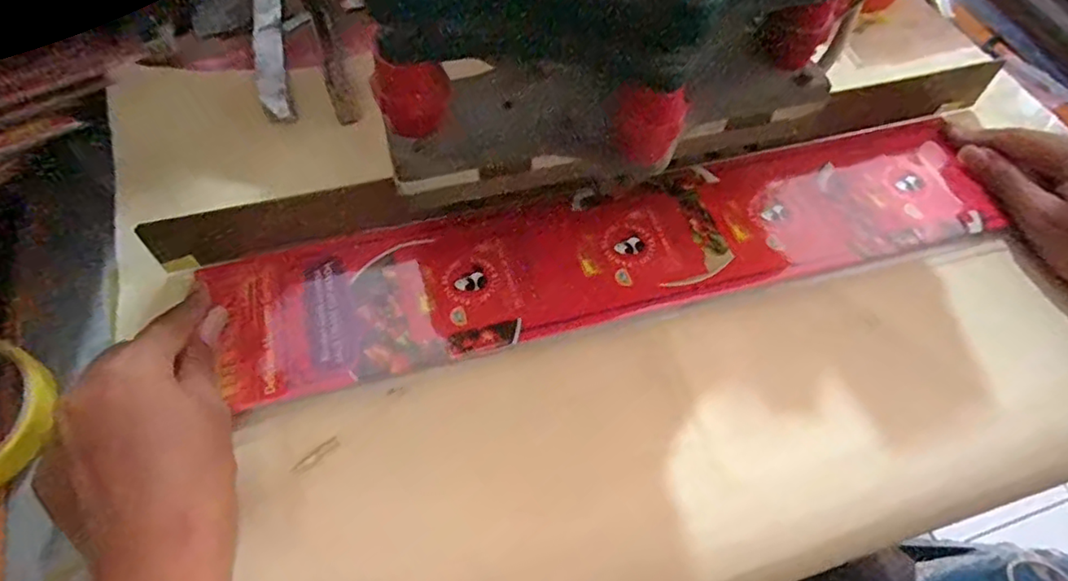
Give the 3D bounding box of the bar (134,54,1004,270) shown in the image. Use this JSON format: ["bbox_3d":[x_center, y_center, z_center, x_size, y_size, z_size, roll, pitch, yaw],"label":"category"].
[{"bbox_3d":[0.061,-0.093,0.411,0.596,0.029,0.043,-16,66,-10],"label":"bar"}]

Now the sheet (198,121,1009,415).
[{"bbox_3d":[0.060,-0.032,0.397,0.501,0.011,0.099,-13,64,-9],"label":"sheet"}]

